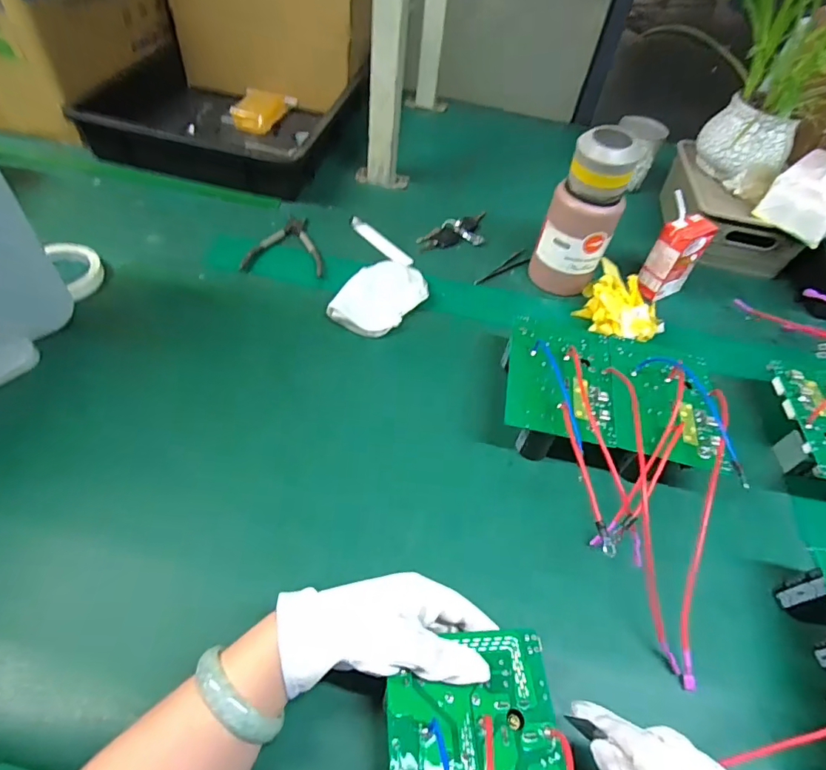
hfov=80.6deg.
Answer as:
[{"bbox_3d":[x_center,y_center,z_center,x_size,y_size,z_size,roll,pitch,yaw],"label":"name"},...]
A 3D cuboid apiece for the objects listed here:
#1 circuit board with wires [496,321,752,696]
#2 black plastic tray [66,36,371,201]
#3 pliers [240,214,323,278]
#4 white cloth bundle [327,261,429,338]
[{"bbox_3d":[0.193,0.078,0.471,0.213,0.082,0.325,10,50,1],"label":"circuit board with wires"},{"bbox_3d":[-0.319,-0.458,0.820,0.385,0.070,0.340,18,51,7],"label":"black plastic tray"},{"bbox_3d":[-0.178,-0.203,0.693,0.105,0.015,0.135,2,51,-6],"label":"pliers"},{"bbox_3d":[-0.042,-0.112,0.622,0.087,0.020,0.129,33,54,18],"label":"white cloth bundle"}]

